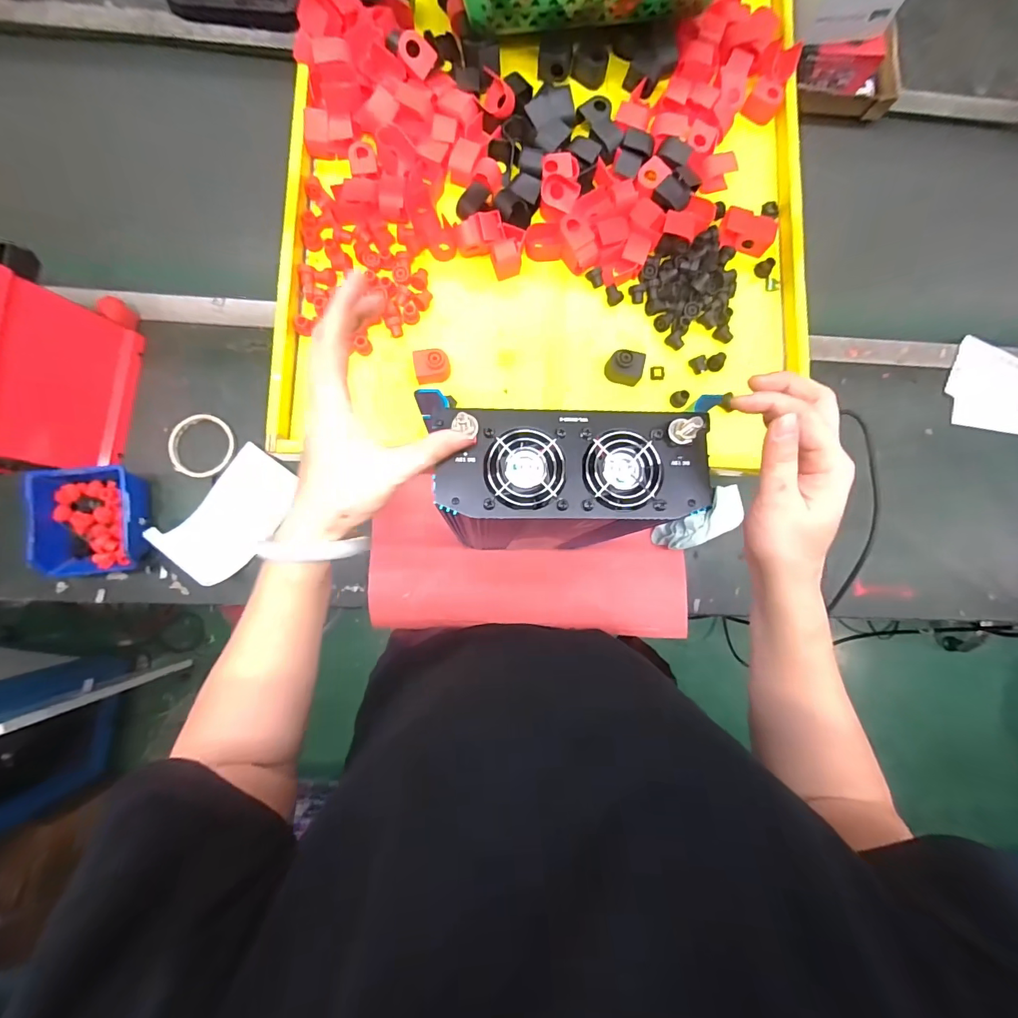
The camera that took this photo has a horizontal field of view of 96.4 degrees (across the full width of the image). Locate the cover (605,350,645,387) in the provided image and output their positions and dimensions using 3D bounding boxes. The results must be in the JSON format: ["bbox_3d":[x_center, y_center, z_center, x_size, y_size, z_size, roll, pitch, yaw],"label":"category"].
[{"bbox_3d":[0.140,-0.170,0.549,0.041,0.040,0.028,13,84,-2],"label":"cover"}]

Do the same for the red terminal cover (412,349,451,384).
[{"bbox_3d":[-0.090,-0.168,0.537,0.041,0.036,0.028,-3,85,-4],"label":"red terminal cover"}]

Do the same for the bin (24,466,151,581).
[{"bbox_3d":[-0.535,0.015,0.592,0.124,0.053,0.136,-5,85,-4],"label":"bin"}]

